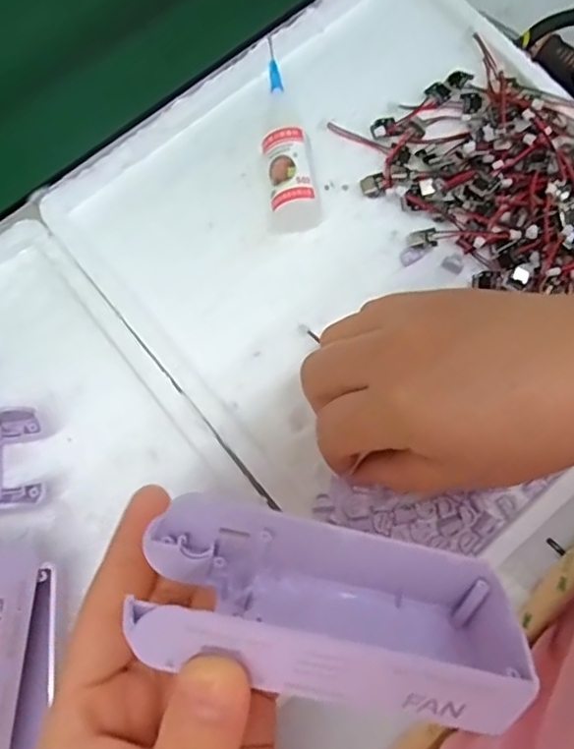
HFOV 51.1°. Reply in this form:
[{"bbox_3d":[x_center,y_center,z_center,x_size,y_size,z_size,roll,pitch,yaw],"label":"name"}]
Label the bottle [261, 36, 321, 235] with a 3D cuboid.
[{"bbox_3d":[-0.003,-0.121,0.303,0.025,0.024,0.094,-9,74,-5],"label":"bottle"}]

